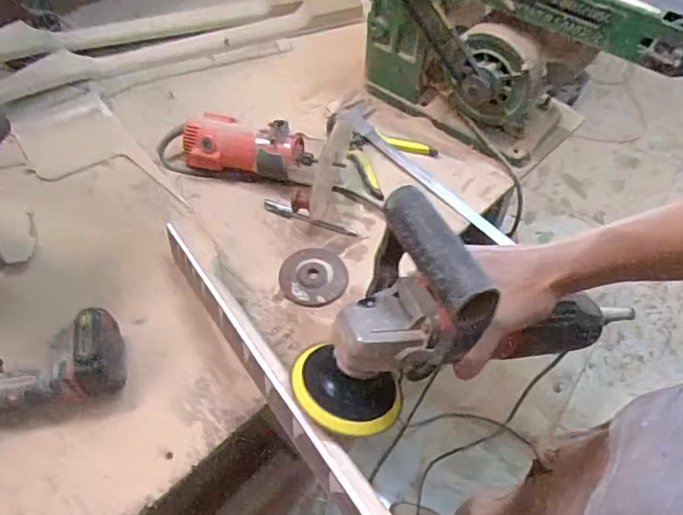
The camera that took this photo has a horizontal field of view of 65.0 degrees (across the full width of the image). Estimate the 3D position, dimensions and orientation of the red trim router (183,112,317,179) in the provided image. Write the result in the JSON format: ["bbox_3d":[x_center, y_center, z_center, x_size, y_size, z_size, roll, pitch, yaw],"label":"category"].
[{"bbox_3d":[-0.135,-0.162,0.778,0.192,0.093,0.068,9,55,6],"label":"red trim router"}]

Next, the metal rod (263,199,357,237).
[{"bbox_3d":[-0.049,-0.056,0.759,0.144,0.009,0.021,22,57,15],"label":"metal rod"}]

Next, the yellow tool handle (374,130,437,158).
[{"bbox_3d":[0.101,-0.178,0.841,0.101,0.006,0.024,17,56,11],"label":"yellow tool handle"}]

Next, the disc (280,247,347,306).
[{"bbox_3d":[-0.036,0.024,0.695,0.085,0.010,0.088,0,55,0],"label":"disc"}]

